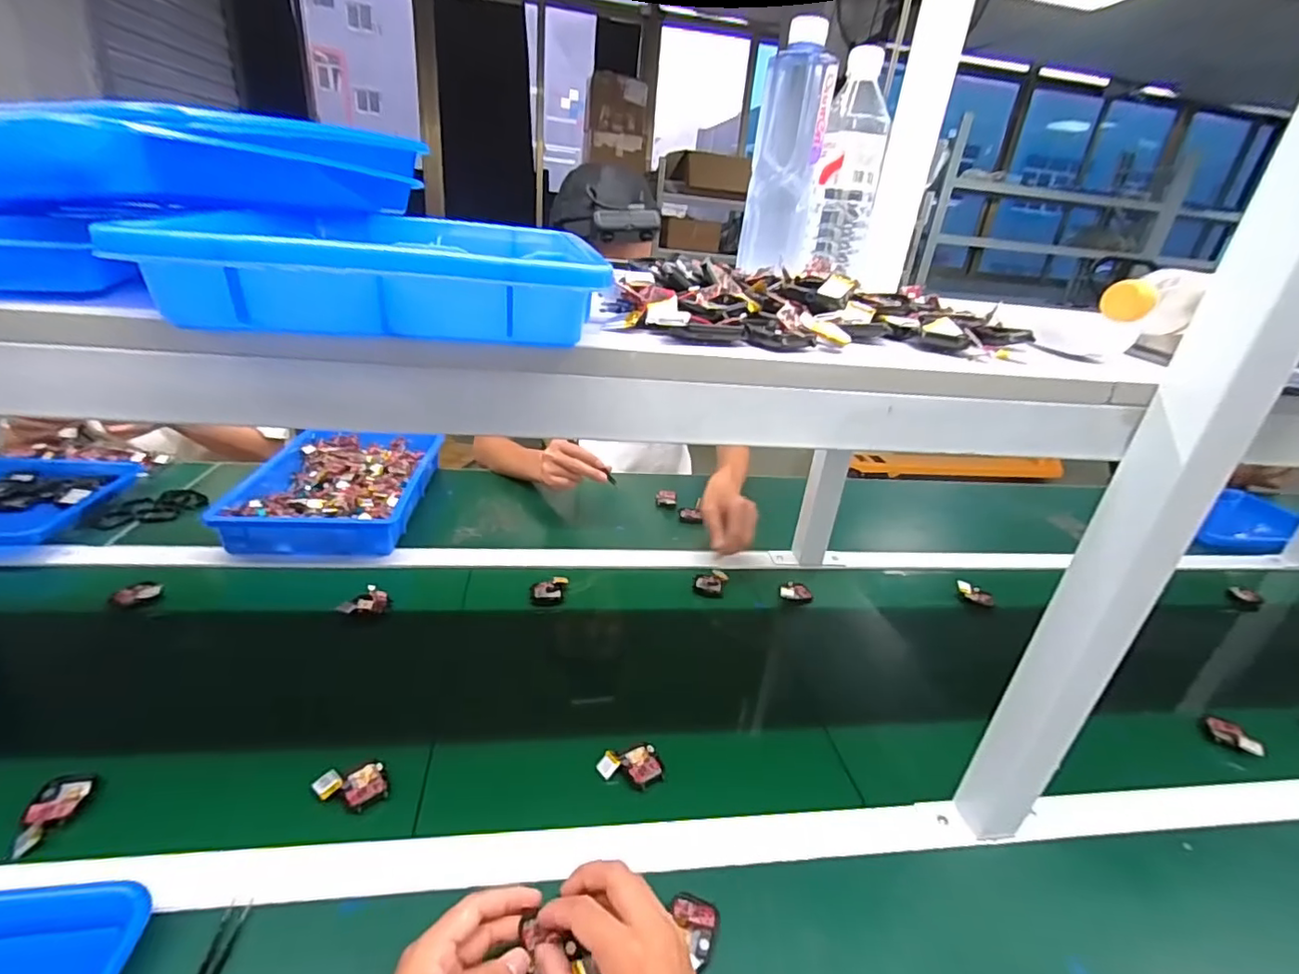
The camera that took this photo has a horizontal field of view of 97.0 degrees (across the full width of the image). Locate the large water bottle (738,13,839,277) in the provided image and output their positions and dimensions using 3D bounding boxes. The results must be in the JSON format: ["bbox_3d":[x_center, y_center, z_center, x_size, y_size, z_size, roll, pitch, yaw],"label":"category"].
[{"bbox_3d":[0.135,-0.310,0.561,0.067,0.183,0.068,13,27,13],"label":"large water bottle"}]

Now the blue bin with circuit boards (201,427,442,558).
[{"bbox_3d":[-0.507,-0.006,0.959,0.260,0.059,0.353,1,27,-9],"label":"blue bin with circuit boards"}]

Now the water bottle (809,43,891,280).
[{"bbox_3d":[0.204,-0.322,0.586,0.064,0.209,0.072,13,27,13],"label":"water bottle"}]

